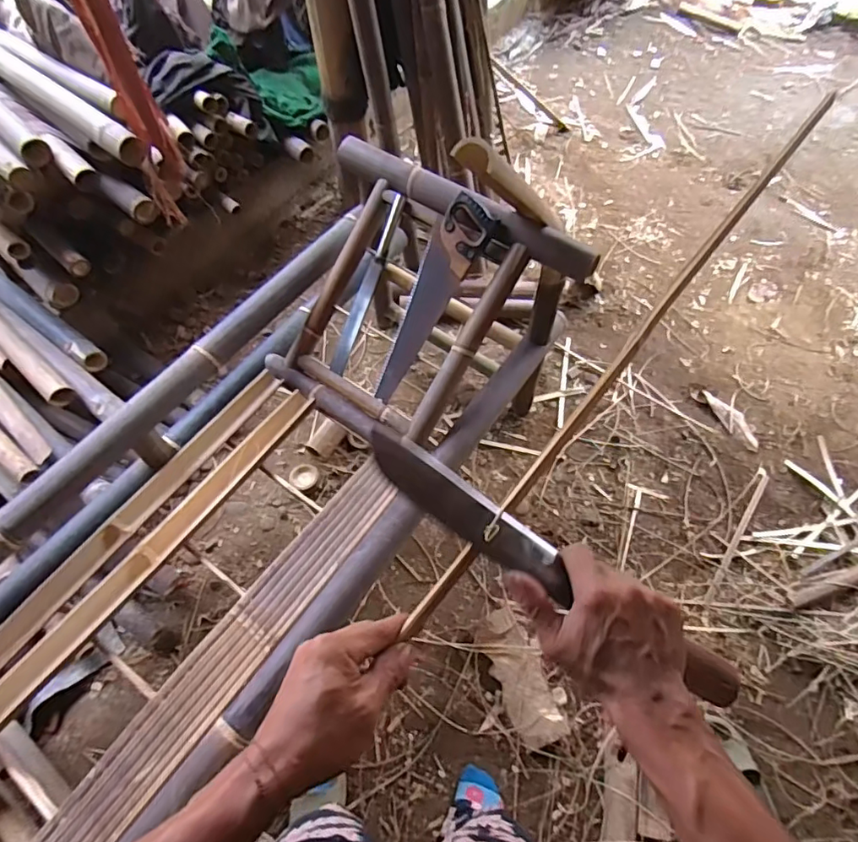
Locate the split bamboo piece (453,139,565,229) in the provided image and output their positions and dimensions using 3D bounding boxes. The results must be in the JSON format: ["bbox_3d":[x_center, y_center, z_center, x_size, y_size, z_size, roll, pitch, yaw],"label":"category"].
[{"bbox_3d":[0.153,-0.414,0.985,0.080,0.403,0.051,41,108,21],"label":"split bamboo piece"}]

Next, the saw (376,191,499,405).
[{"bbox_3d":[-0.003,-0.255,1.182,0.108,0.032,0.459,30,102,17],"label":"saw"}]

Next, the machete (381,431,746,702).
[{"bbox_3d":[0.093,0.113,0.417,0.328,0.024,0.038,35,68,-1],"label":"machete"}]

